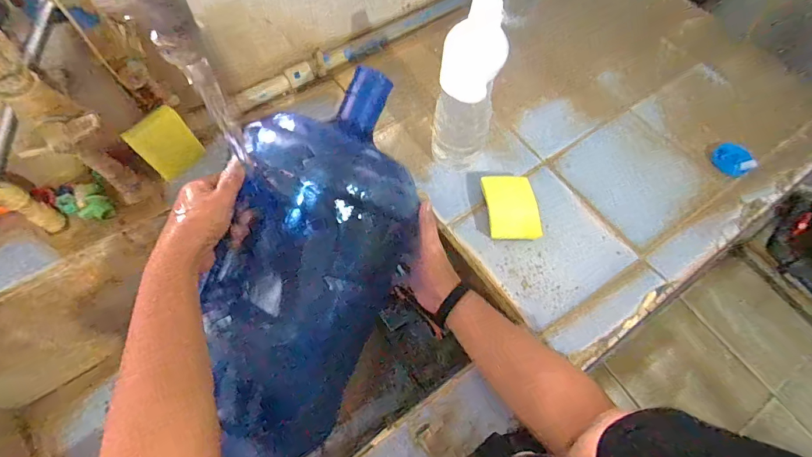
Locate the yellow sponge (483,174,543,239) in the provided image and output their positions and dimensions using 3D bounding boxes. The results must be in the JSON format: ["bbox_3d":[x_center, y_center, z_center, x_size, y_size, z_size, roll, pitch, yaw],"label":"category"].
[{"bbox_3d":[0.154,-0.032,0.579,0.066,0.038,0.097,-10,65,-6],"label":"yellow sponge"}]

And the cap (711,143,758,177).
[{"bbox_3d":[0.520,-0.110,0.635,0.040,0.029,0.057,-35,70,-16],"label":"cap"}]

